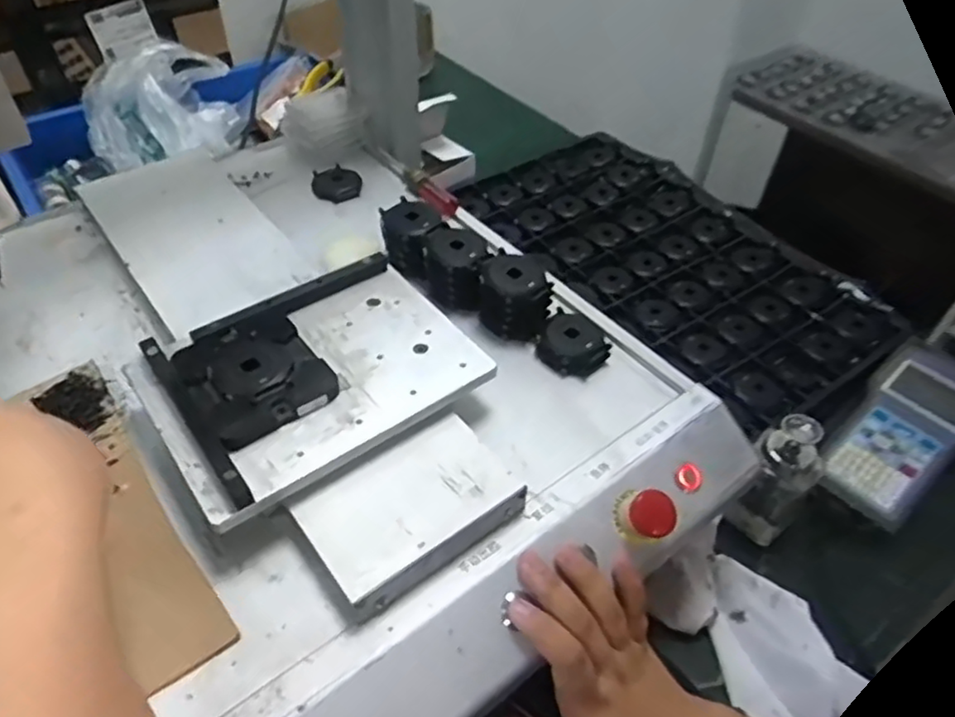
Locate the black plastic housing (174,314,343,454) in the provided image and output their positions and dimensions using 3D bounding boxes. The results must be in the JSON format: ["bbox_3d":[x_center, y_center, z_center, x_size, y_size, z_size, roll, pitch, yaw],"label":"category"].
[{"bbox_3d":[-0.141,0.008,0.422,0.077,0.015,0.090,-28,54,-27],"label":"black plastic housing"}]

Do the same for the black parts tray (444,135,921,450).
[{"bbox_3d":[0.236,-0.133,0.814,0.292,0.033,0.502,-26,53,-26],"label":"black parts tray"}]

